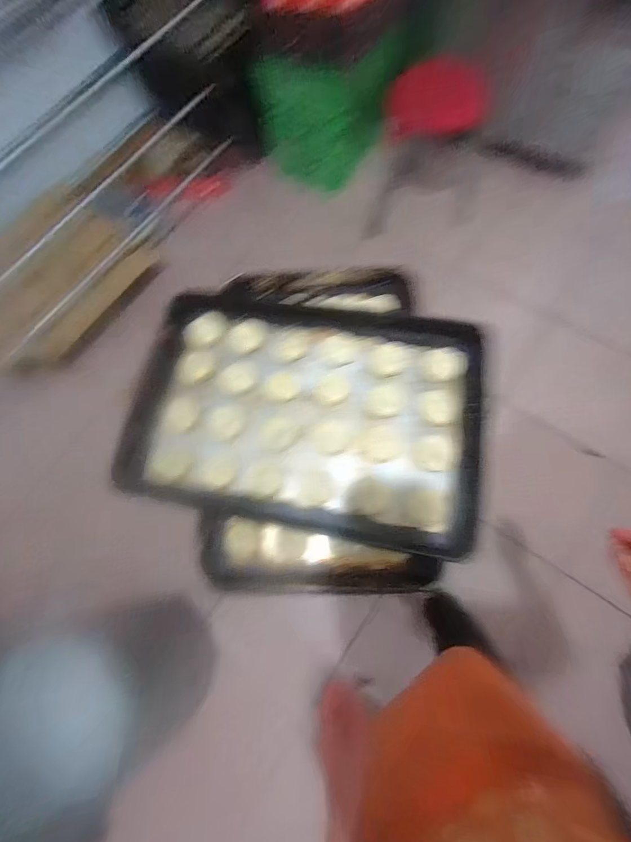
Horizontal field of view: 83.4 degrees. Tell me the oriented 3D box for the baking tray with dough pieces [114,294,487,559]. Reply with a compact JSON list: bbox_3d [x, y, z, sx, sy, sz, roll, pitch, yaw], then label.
[{"bbox_3d":[-0.018,-0.025,0.639,0.612,0.054,0.435,10,77,7],"label":"baking tray with dough pieces"}]

